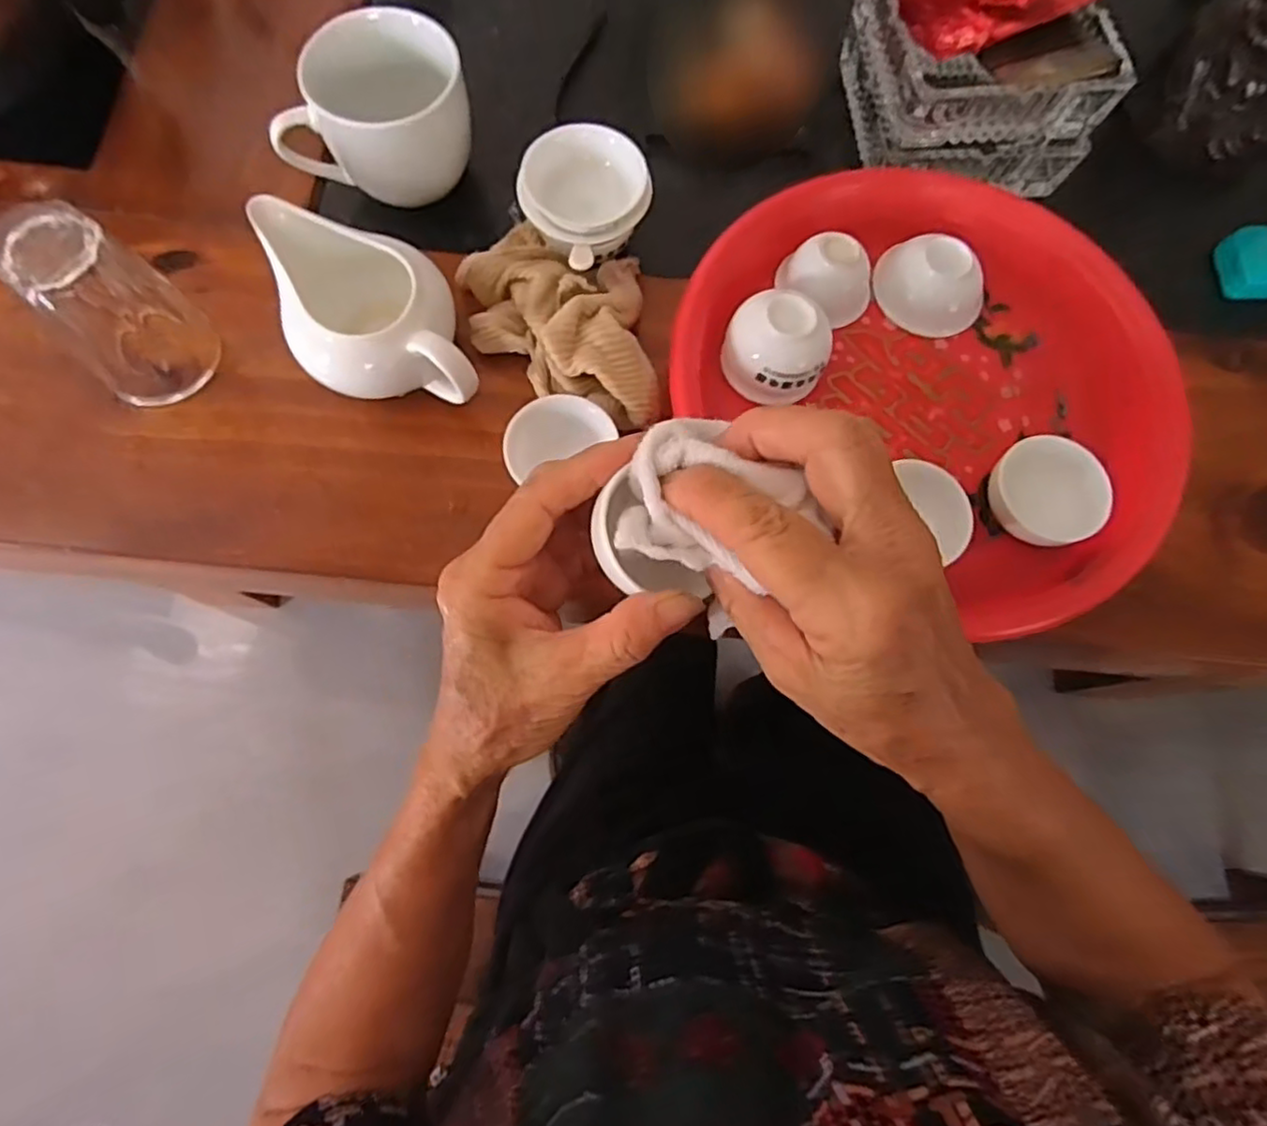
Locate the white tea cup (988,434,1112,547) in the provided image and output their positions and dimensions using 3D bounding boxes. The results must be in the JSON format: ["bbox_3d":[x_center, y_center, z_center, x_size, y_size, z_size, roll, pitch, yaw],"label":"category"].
[{"bbox_3d":[0.202,-0.033,0.338,0.051,0.028,0.051,1,75,-3],"label":"white tea cup"}]

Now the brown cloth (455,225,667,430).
[{"bbox_3d":[-0.039,-0.125,0.349,0.094,0.041,0.121,-5,75,-4],"label":"brown cloth"}]

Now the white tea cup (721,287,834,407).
[{"bbox_3d":[0.073,-0.110,0.351,0.051,0.037,0.046,41,77,8],"label":"white tea cup"}]

